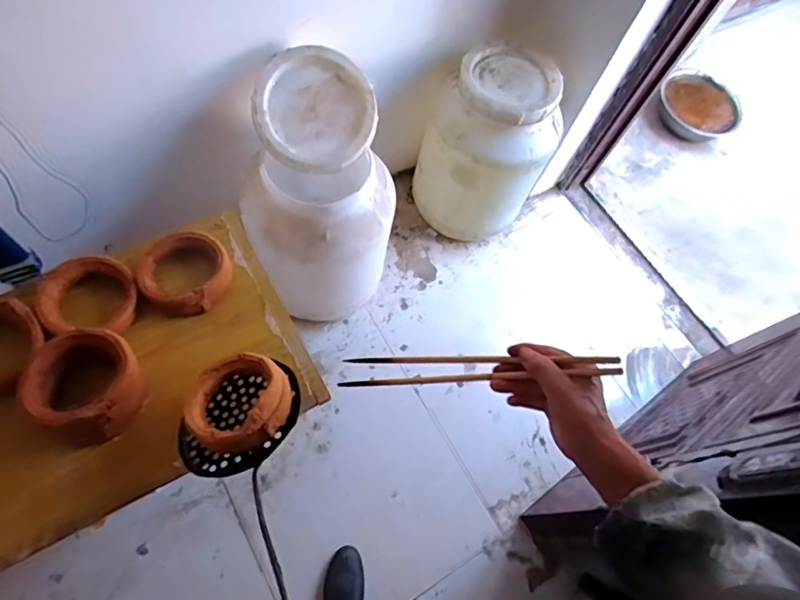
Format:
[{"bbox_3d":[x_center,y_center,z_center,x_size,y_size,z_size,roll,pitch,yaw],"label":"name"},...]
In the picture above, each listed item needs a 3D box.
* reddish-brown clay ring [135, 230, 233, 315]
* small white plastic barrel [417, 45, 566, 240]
[{"bbox_3d":[-0.441,-0.060,1.024,0.169,0.055,0.166,1,68,-2],"label":"reddish-brown clay ring"},{"bbox_3d":[0.250,-0.445,1.517,0.310,0.522,0.301,3,66,-6],"label":"small white plastic barrel"}]

